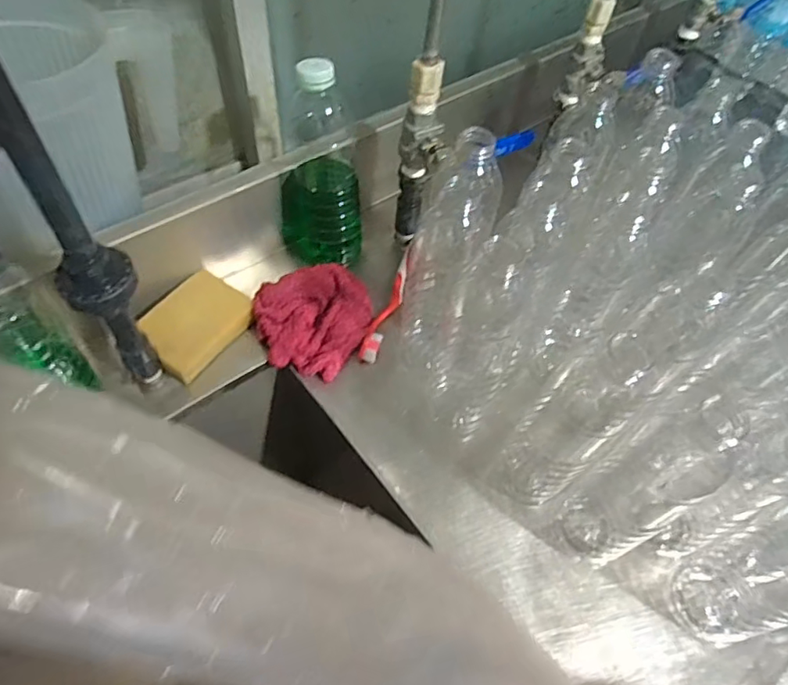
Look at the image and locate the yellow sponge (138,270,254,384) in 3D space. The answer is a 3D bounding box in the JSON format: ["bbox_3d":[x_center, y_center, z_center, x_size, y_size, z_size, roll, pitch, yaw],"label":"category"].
[{"bbox_3d":[-0.192,-0.018,0.533,0.073,0.020,0.105,28,58,15],"label":"yellow sponge"}]

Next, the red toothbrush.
[{"bbox_3d":[-0.002,-0.044,0.574,0.019,0.014,0.152,17,55,8],"label":"red toothbrush"}]

